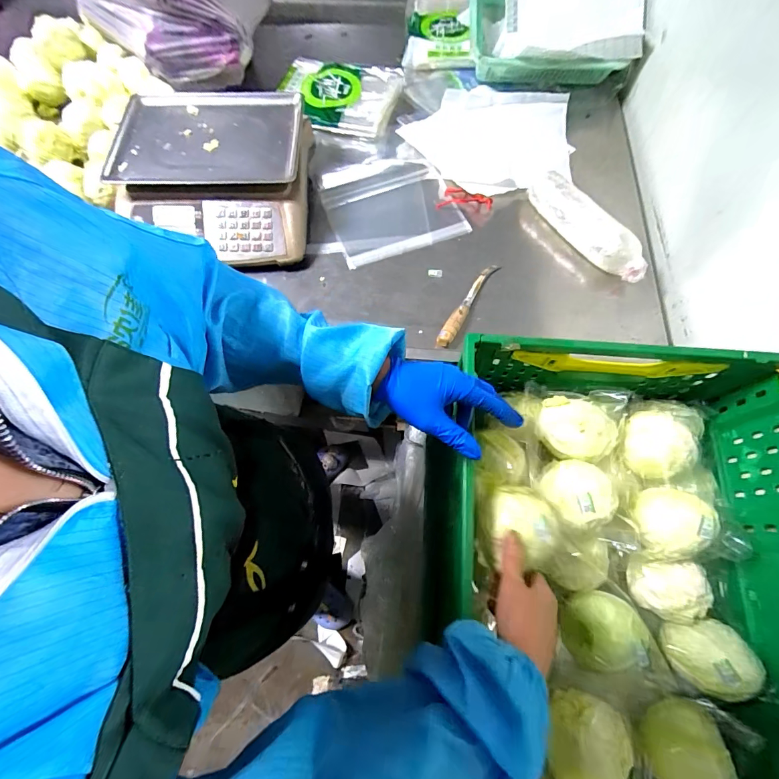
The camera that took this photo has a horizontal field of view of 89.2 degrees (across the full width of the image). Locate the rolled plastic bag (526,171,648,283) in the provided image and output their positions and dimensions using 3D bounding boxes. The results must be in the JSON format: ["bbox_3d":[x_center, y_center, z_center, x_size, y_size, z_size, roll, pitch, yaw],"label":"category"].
[{"bbox_3d":[0.348,-0.286,0.709,0.057,0.067,0.259,-33,72,-12],"label":"rolled plastic bag"}]

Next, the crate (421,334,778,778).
[{"bbox_3d":[0.279,0.256,0.462,0.418,0.191,0.602,5,68,2],"label":"crate"}]

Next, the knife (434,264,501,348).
[{"bbox_3d":[0.136,-0.150,0.683,0.025,0.028,0.197,29,71,11],"label":"knife"}]

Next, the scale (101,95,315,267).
[{"bbox_3d":[-0.340,-0.415,0.761,0.356,0.094,0.345,3,68,2],"label":"scale"}]

